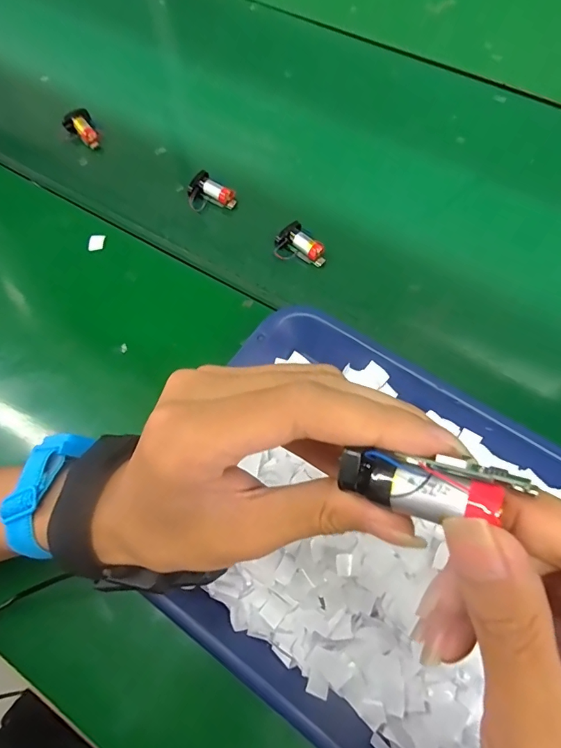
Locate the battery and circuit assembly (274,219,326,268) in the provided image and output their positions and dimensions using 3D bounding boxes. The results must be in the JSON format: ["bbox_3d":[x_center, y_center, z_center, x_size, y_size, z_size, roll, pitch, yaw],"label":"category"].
[{"bbox_3d":[0.019,-0.126,0.438,0.036,0.017,0.048,-41,67,-10],"label":"battery and circuit assembly"}]

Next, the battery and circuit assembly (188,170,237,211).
[{"bbox_3d":[-0.075,-0.191,0.473,0.048,0.020,0.037,33,75,21],"label":"battery and circuit assembly"}]

